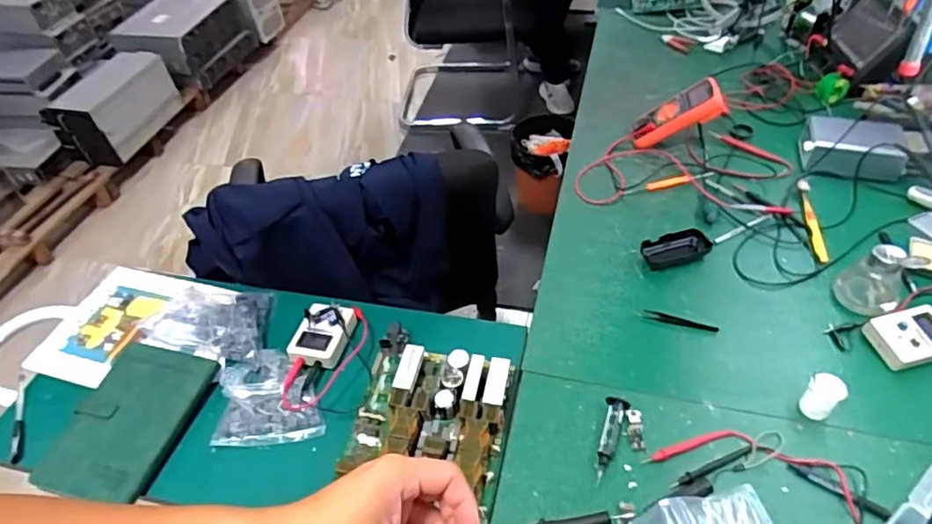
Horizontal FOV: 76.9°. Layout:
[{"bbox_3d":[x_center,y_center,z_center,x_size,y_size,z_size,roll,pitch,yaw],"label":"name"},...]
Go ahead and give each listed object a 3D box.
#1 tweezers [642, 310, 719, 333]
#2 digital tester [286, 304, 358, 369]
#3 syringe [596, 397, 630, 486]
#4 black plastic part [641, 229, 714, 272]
[{"bbox_3d":[0.316,0.087,0.865,0.105,0.006,0.018,10,48,14],"label":"tweezers"},{"bbox_3d":[-0.209,0.105,0.869,0.083,0.027,0.103,8,48,13],"label":"digital tester"},{"bbox_3d":[0.181,0.219,0.733,0.027,0.014,0.119,12,49,16],"label":"syringe"},{"bbox_3d":[0.340,-0.021,0.944,0.111,0.014,0.061,-13,47,-8],"label":"black plastic part"}]

